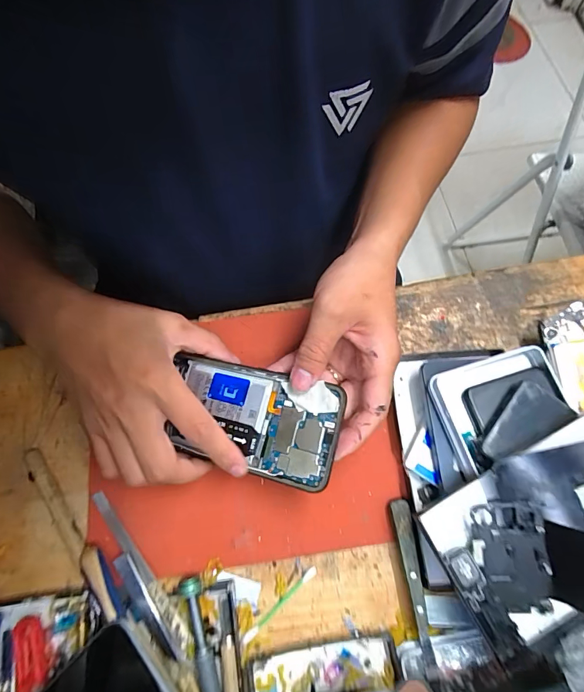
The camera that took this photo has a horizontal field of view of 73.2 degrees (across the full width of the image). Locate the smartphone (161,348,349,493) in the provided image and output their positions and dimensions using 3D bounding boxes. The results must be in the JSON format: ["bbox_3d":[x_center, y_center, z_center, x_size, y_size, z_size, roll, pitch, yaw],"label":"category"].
[{"bbox_3d":[-0.033,0.054,0.298,0.138,0.006,0.074,10,78,19],"label":"smartphone"}]

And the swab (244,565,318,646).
[{"bbox_3d":[-0.009,0.192,0.293,0.070,0.004,0.006,-40,73,-13],"label":"swab"}]

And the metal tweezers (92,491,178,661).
[{"bbox_3d":[-0.118,0.165,0.288,0.019,0.011,0.127,-36,74,-12],"label":"metal tweezers"}]

